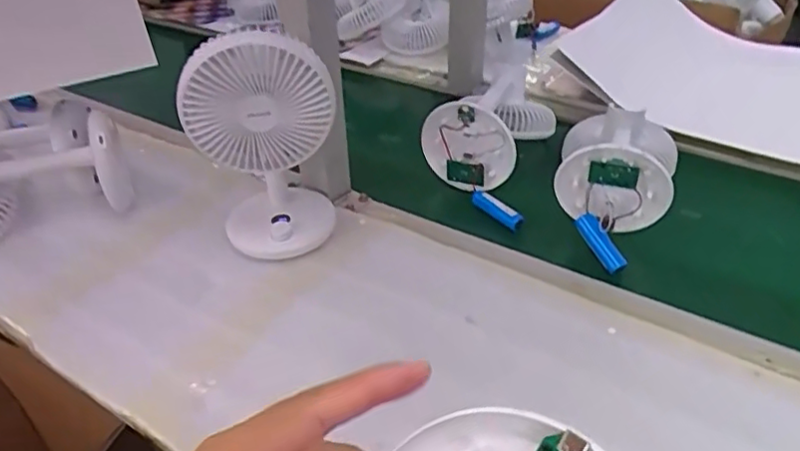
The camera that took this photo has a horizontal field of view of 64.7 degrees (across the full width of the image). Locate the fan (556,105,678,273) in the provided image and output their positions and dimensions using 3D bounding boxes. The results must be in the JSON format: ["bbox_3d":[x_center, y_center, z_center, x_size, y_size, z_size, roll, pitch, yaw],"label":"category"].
[{"bbox_3d":[0.229,-0.060,0.669,0.113,0.100,0.217,13,37,21],"label":"fan"}]

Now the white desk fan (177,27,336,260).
[{"bbox_3d":[-0.128,-0.071,0.589,0.120,0.213,0.125,-14,36,-17],"label":"white desk fan"}]

